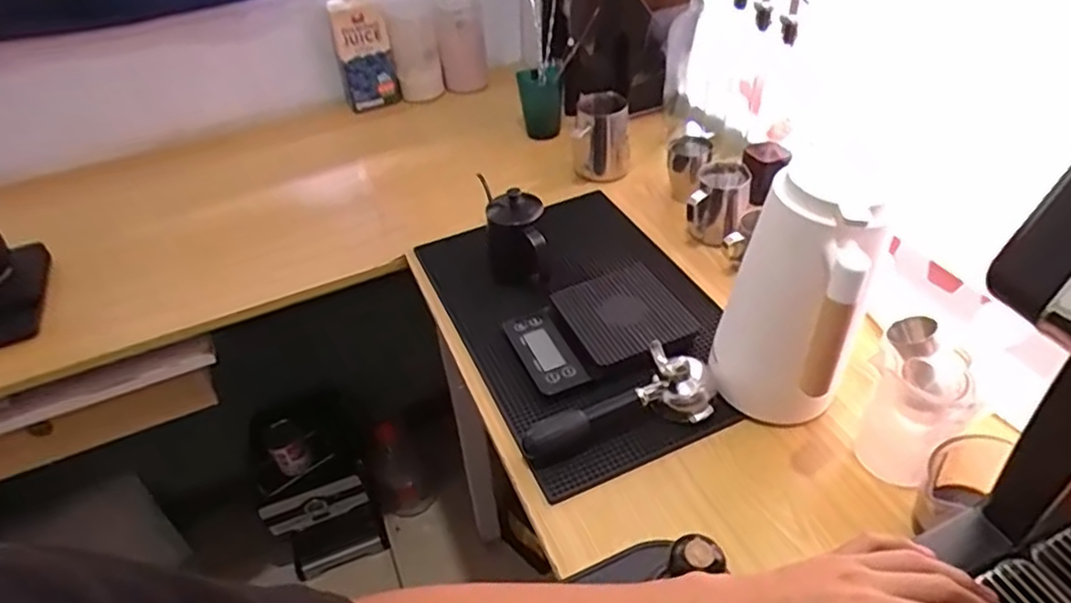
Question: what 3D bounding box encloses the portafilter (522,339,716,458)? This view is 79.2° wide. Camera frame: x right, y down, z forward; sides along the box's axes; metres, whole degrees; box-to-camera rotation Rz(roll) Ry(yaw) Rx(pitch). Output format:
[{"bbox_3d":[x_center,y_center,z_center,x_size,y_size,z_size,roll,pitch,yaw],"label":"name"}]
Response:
[{"bbox_3d":[0.091,0.098,0.635,0.209,0.056,0.057,-19,44,-15],"label":"portafilter"}]

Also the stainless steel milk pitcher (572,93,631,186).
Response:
[{"bbox_3d":[0.105,-0.249,1.005,0.082,0.123,0.091,2,43,7],"label":"stainless steel milk pitcher"}]

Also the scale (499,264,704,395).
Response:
[{"bbox_3d":[0.075,0.029,0.739,0.194,0.023,0.122,-23,55,-11],"label":"scale"}]

